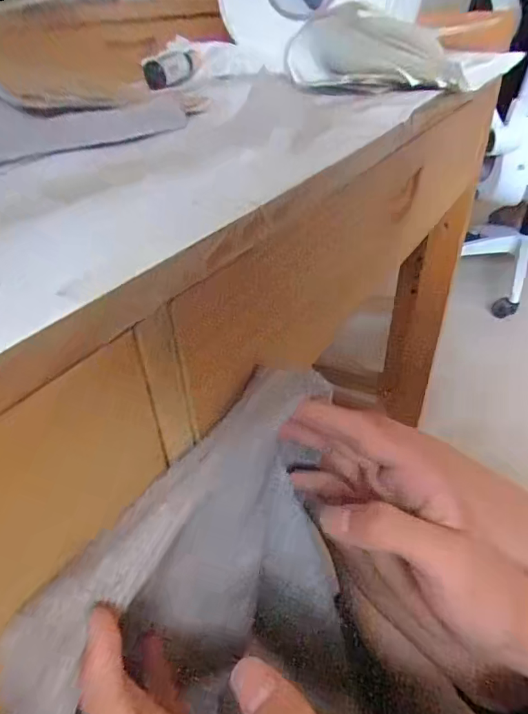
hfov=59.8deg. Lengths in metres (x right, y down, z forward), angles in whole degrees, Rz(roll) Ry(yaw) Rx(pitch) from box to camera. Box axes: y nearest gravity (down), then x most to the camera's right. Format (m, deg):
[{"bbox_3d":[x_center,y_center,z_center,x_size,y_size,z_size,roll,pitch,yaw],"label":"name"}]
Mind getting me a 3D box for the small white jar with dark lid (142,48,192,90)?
[{"bbox_3d":[-0.102,-0.308,0.492,0.023,0.026,0.070,11,45,19],"label":"small white jar with dark lid"}]

